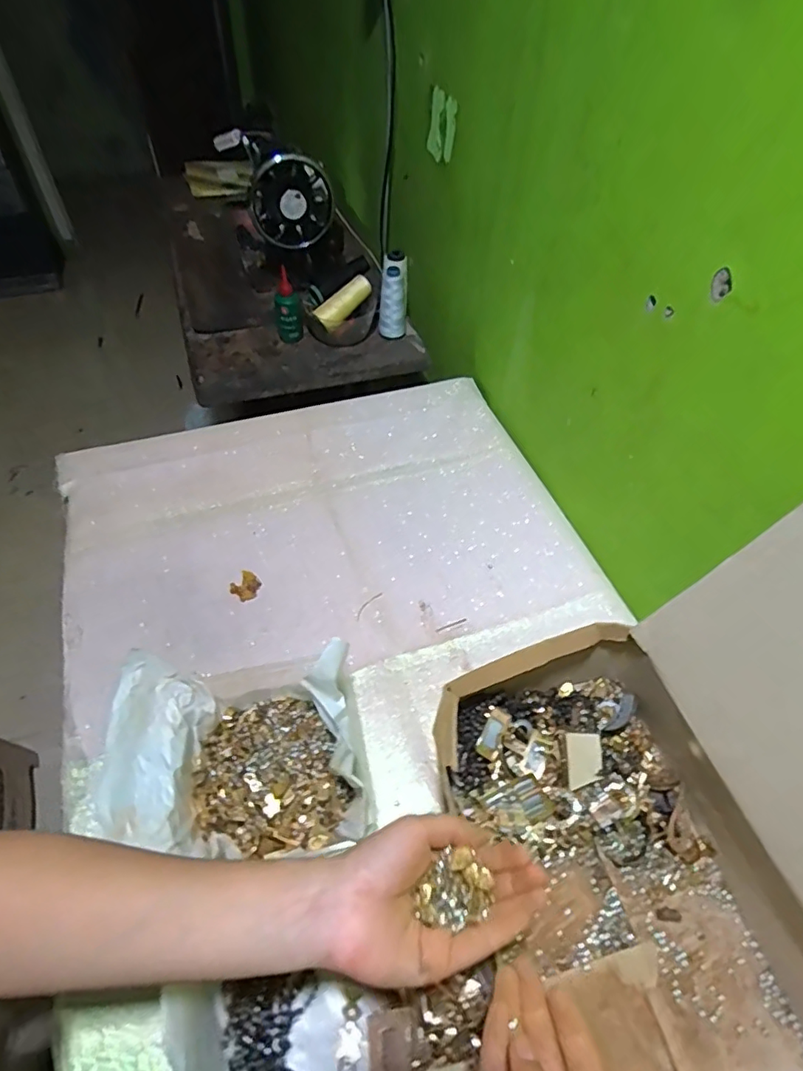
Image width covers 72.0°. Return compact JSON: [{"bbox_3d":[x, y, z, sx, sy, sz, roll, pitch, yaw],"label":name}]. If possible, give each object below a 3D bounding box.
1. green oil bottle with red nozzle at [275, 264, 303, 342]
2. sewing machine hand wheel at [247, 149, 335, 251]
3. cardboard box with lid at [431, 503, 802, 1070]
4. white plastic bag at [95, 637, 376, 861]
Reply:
[{"bbox_3d":[-0.191,-0.381,0.923,0.046,0.114,0.035,-12,53,-10],"label":"green oil bottle with red nozzle"},{"bbox_3d":[-0.178,-0.543,0.909,0.130,0.131,0.051,-14,54,-13],"label":"sewing machine hand wheel"},{"bbox_3d":[0.206,0.195,0.375,0.295,0.276,0.334,-13,53,-10],"label":"cardboard box with lid"},{"bbox_3d":[-0.132,0.192,0.478,0.194,0.112,0.148,-2,52,-2],"label":"white plastic bag"}]

